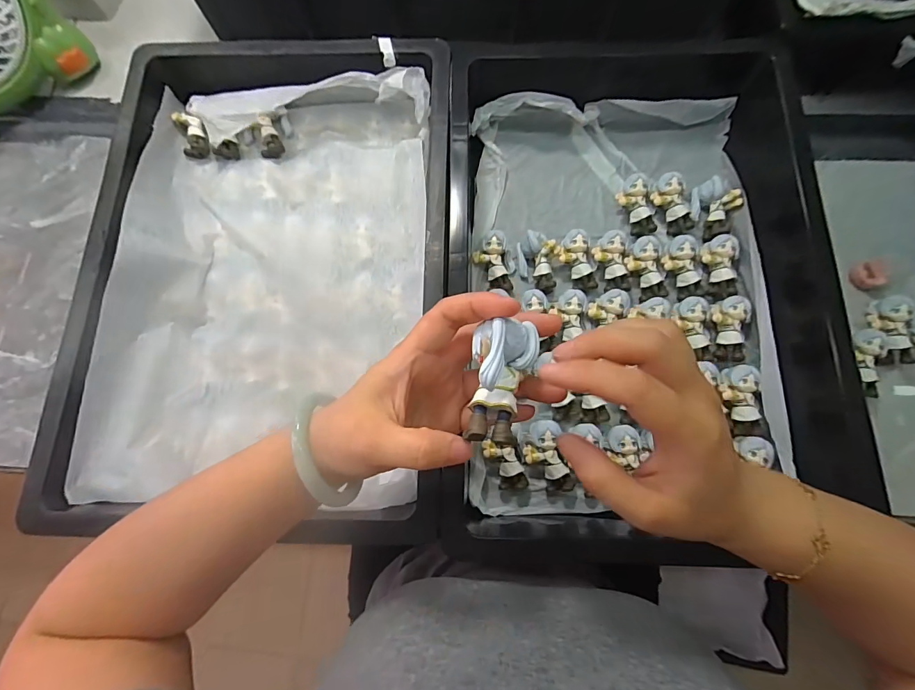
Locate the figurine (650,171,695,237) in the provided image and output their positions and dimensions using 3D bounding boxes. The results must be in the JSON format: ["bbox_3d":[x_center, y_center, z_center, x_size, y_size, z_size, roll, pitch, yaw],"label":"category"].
[{"bbox_3d":[0.223,-0.146,0.419,0.039,0.020,0.063,-17,92,-4],"label":"figurine"}]

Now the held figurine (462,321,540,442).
[{"bbox_3d":[0.020,0.015,0.187,0.029,0.025,0.058,17,79,3],"label":"held figurine"}]

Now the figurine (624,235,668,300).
[{"bbox_3d":[0.185,-0.075,0.399,0.032,0.017,0.062,-11,91,-3],"label":"figurine"}]

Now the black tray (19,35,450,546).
[{"bbox_3d":[-0.165,-0.076,0.375,0.304,0.065,0.465,1,79,0],"label":"black tray"}]

